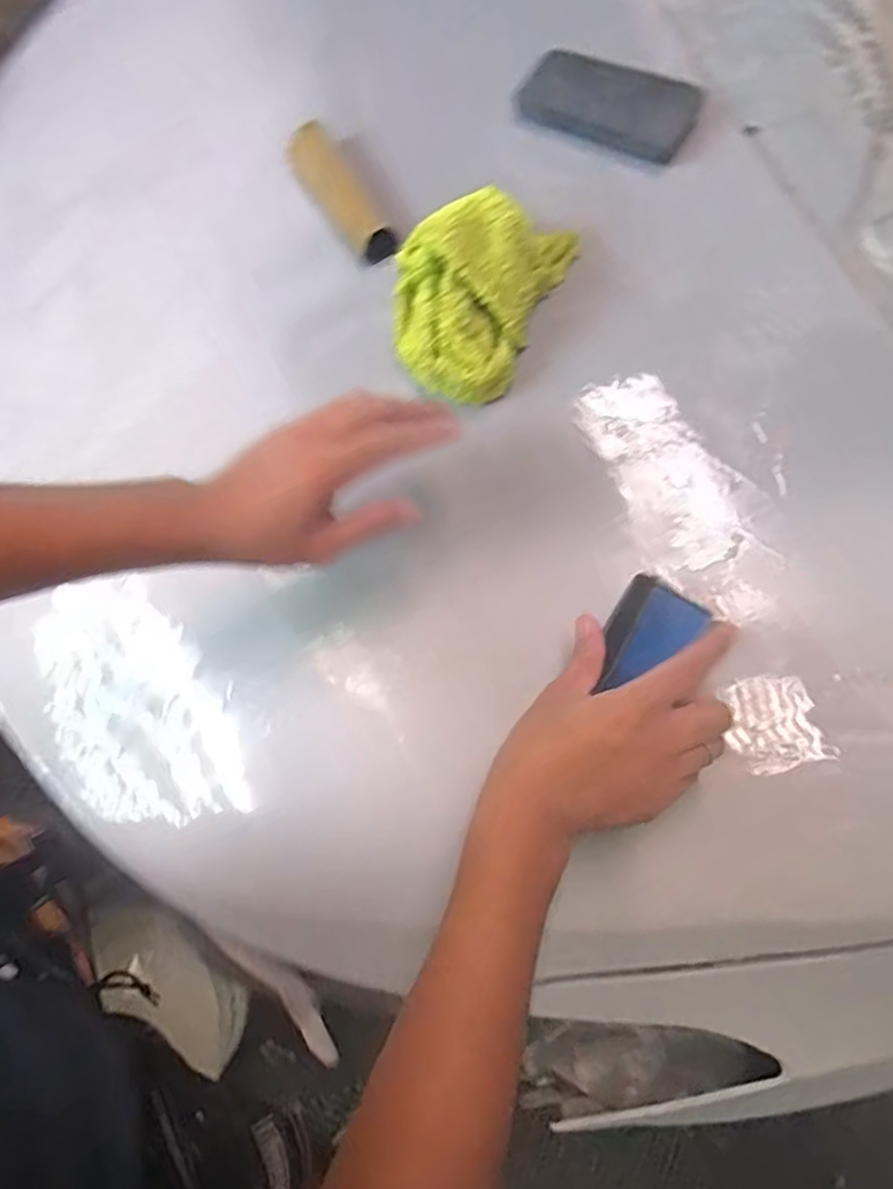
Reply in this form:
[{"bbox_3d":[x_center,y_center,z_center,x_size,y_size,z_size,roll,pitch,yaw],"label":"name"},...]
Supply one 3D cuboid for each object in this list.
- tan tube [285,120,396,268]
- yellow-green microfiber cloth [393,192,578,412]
[{"bbox_3d":[-0.089,-0.338,0.602,0.042,0.039,0.152,-30,72,-11],"label":"tan tube"},{"bbox_3d":[0.018,-0.233,0.520,0.107,0.079,0.154,25,70,9],"label":"yellow-green microfiber cloth"}]

